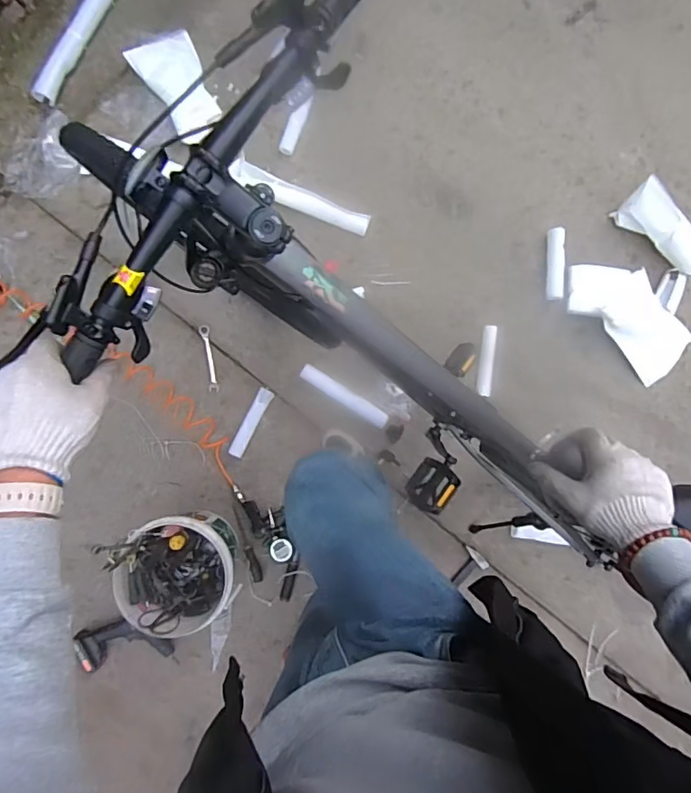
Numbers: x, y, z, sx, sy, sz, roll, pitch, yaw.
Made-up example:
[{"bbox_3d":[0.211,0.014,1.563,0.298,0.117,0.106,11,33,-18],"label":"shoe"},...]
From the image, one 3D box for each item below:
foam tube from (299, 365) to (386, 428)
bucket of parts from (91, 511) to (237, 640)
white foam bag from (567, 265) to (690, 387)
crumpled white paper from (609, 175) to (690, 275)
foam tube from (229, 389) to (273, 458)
[{"bbox_3d":[-0.004,-0.003,1.449,0.281,0.043,0.048,34,86,-1],"label":"foam tube"},{"bbox_3d":[-0.403,0.424,1.281,0.260,0.261,0.260,0,87,-3],"label":"bucket of parts"},{"bbox_3d":[0.815,-0.235,1.470,0.392,0.048,0.213,41,86,0],"label":"white foam bag"},{"bbox_3d":[0.911,-0.466,1.461,0.080,0.129,0.294,-43,87,-3],"label":"crumpled white paper"},{"bbox_3d":[-0.266,0.074,1.452,0.040,0.038,0.207,27,86,1],"label":"foam tube"}]

